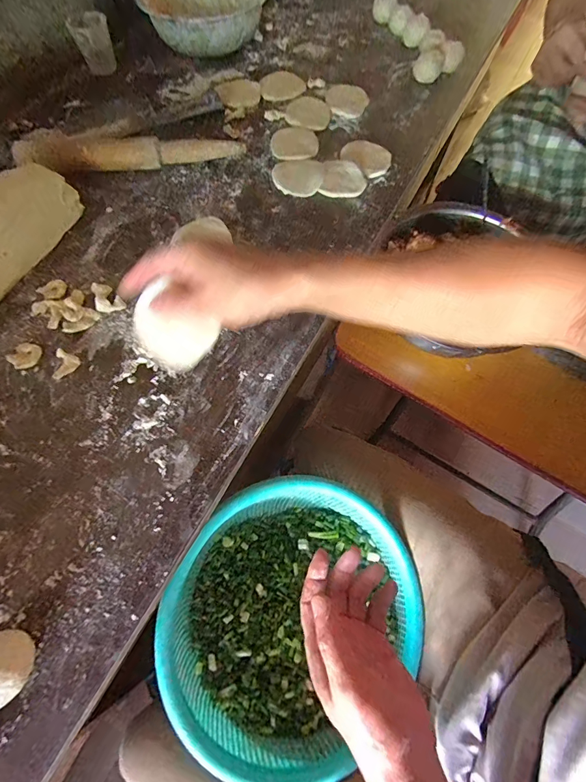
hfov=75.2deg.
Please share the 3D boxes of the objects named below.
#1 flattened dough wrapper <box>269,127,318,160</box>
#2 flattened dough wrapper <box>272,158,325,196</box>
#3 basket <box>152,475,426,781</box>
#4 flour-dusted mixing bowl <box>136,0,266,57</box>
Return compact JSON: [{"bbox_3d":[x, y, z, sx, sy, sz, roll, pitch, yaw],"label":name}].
[{"bbox_3d":[0.003,-0.367,0.564,0.070,0.006,0.070,1,65,-2],"label":"flattened dough wrapper"},{"bbox_3d":[0.007,-0.303,0.535,0.071,0.011,0.067,9,65,2],"label":"flattened dough wrapper"},{"bbox_3d":[0.006,0.265,0.450,0.299,0.110,0.288,44,65,2],"label":"basket"},{"bbox_3d":[-0.153,-0.661,0.658,0.200,0.062,0.200,16,65,5],"label":"flour-dusted mixing bowl"}]

